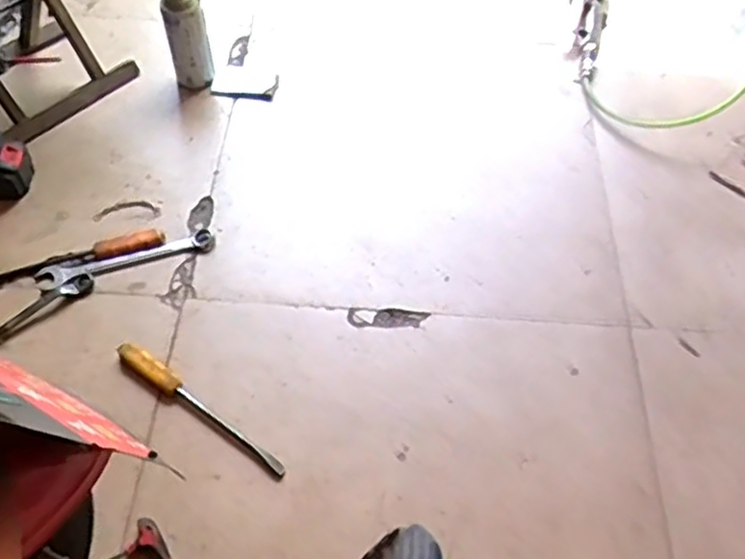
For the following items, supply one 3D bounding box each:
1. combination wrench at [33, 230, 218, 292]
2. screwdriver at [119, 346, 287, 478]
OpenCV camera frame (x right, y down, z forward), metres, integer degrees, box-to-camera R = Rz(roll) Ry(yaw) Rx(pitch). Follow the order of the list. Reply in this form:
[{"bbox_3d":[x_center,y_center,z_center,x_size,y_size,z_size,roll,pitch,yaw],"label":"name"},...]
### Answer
[{"bbox_3d":[-0.335,-0.031,0.958,0.232,0.018,0.042,-15,56,-13],"label":"combination wrench"},{"bbox_3d":[-0.204,0.147,0.824,0.256,0.021,0.025,31,58,19],"label":"screwdriver"}]

